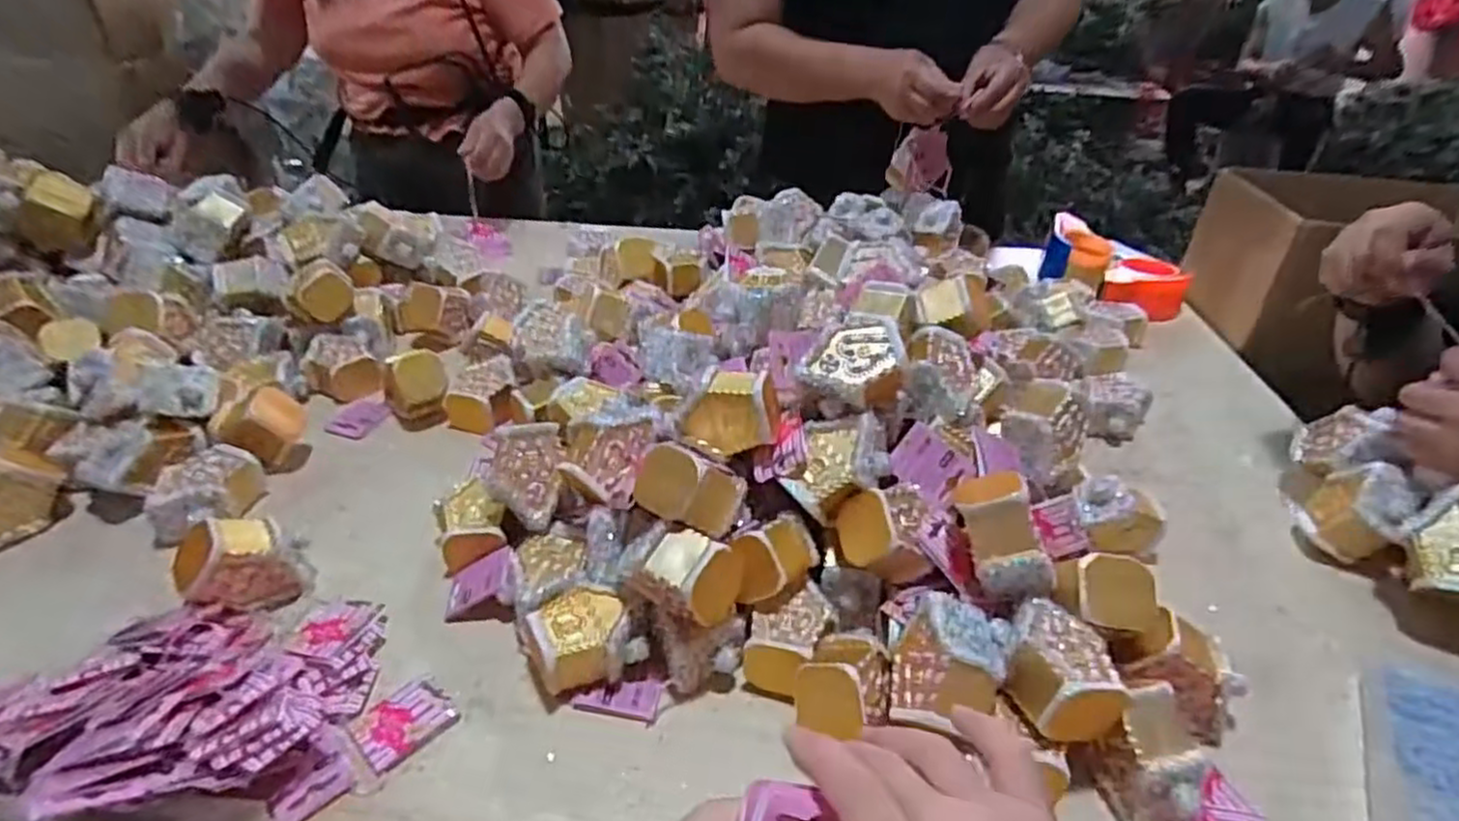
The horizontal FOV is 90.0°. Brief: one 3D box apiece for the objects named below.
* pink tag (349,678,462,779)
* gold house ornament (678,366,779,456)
[{"bbox_3d":[-0.217,0.209,0.489,0.047,0.005,0.058,29,44,32],"label":"pink tag"},{"bbox_3d":[0.002,-0.001,0.548,0.071,0.052,0.043,5,36,4],"label":"gold house ornament"}]

